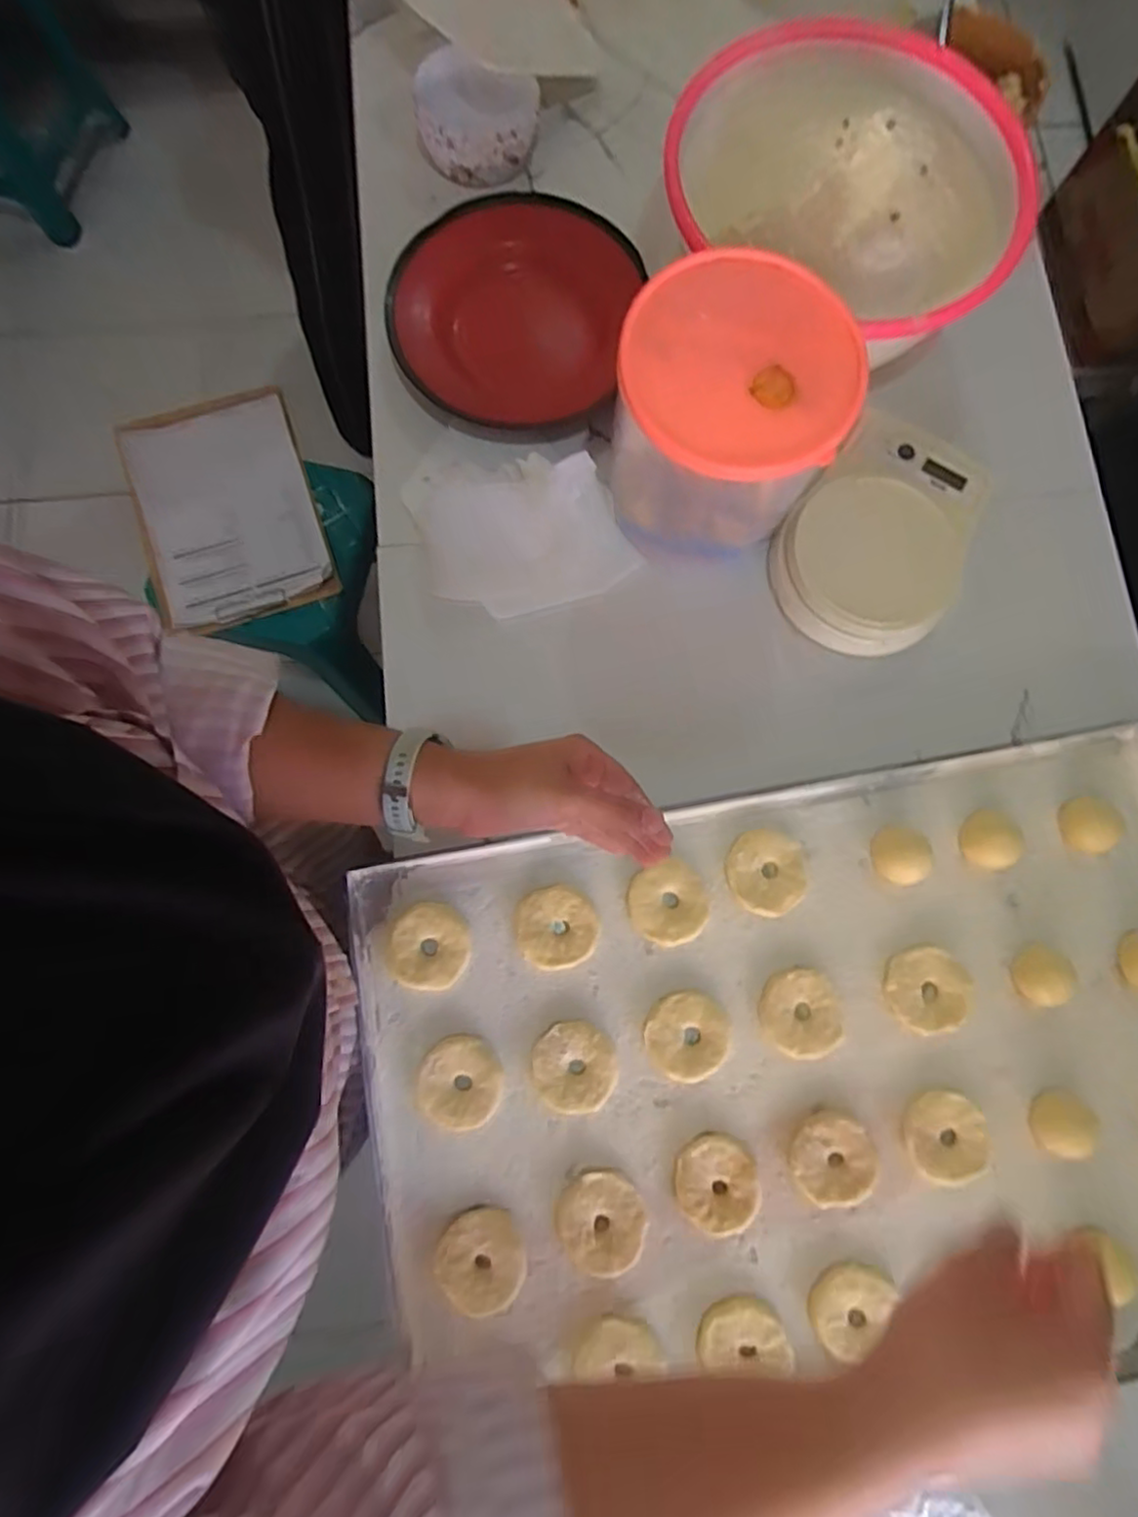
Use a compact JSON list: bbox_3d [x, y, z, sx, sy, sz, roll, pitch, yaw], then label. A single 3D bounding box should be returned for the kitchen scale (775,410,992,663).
[{"bbox_3d":[0.244,-0.173,0.518,0.135,0.032,0.187,37,81,5],"label":"kitchen scale"}]

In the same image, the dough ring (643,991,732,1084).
[{"bbox_3d":[0.082,0.193,0.465,0.057,0.012,0.057,0,80,-1],"label":"dough ring"}]

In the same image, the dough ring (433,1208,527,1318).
[{"bbox_3d":[-0.055,0.329,0.438,0.056,0.009,0.059,0,80,-1],"label":"dough ring"}]

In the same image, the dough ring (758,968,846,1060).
[{"bbox_3d":[0.162,0.179,0.468,0.056,0.007,0.058,-18,81,-4],"label":"dough ring"}]

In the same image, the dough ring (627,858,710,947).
[{"bbox_3d":[0.072,0.105,0.483,0.056,0.007,0.056,0,80,-1],"label":"dough ring"}]

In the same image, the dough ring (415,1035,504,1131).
[{"bbox_3d":[-0.074,0.220,0.456,0.055,0.008,0.057,0,80,-1],"label":"dough ring"}]

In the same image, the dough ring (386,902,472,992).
[{"bbox_3d":[-0.099,0.134,0.477,0.056,0.010,0.059,0,80,-1],"label":"dough ring"}]

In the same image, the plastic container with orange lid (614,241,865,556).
[{"bbox_3d":[0.105,-0.229,0.469,0.143,0.136,0.142,19,80,2],"label":"plastic container with orange lid"}]

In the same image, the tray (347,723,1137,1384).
[{"bbox_3d":[0.179,0.218,0.463,0.610,0.022,0.387,-9,80,-3],"label":"tray"}]

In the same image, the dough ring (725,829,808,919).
[{"bbox_3d":[0.143,0.083,0.486,0.056,0.007,0.060,0,80,-1],"label":"dough ring"}]

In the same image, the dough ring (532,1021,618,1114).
[{"bbox_3d":[0.005,0.214,0.465,0.058,0.009,0.055,0,80,-1],"label":"dough ring"}]

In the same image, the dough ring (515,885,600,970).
[{"bbox_3d":[-0.008,0.121,0.479,0.057,0.010,0.055,0,80,-1],"label":"dough ring"}]

